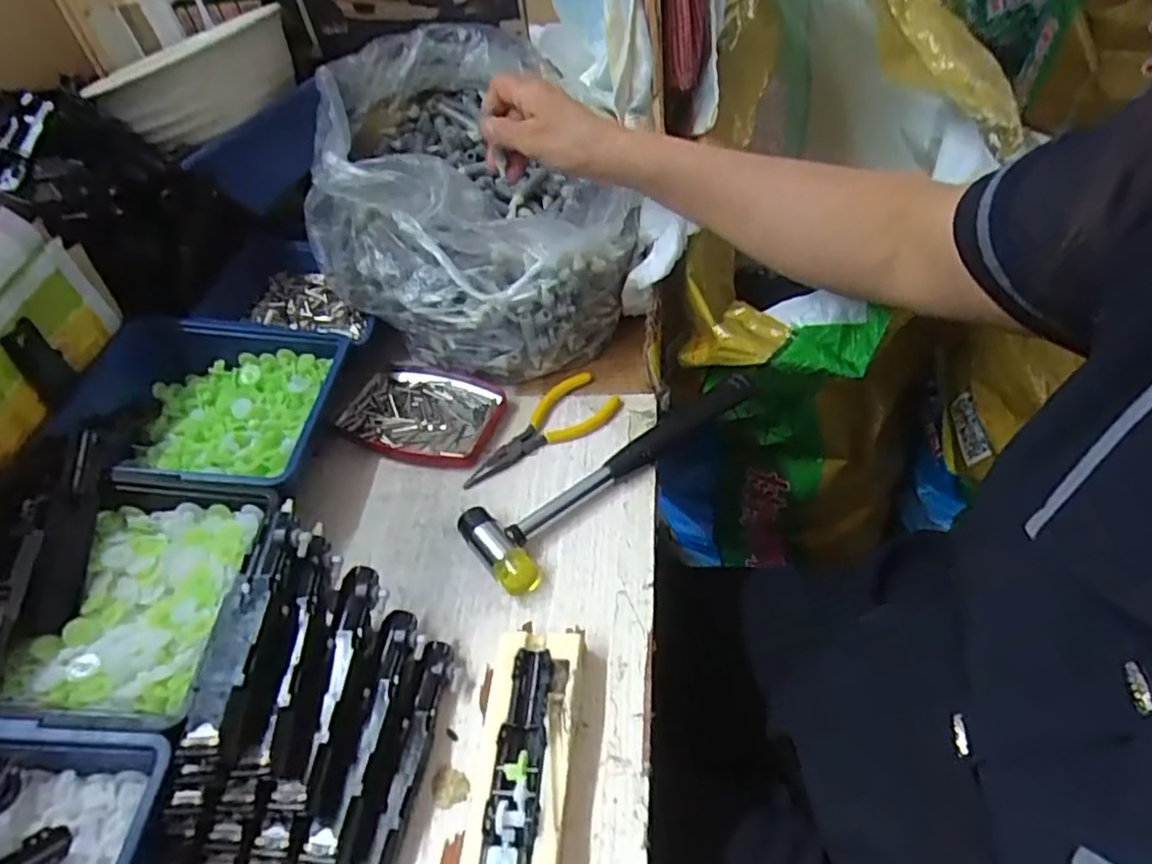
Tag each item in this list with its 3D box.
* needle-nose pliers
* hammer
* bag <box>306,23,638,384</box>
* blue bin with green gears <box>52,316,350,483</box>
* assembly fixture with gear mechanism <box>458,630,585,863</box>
[{"bbox_3d":[-0.028,-0.004,0.488,0.126,0.012,0.051,-29,51,-19],"label":"needle-nose pliers"},{"bbox_3d":[0.025,0.016,0.455,0.225,0.034,0.061,-37,54,-25],"label":"hammer"},{"bbox_3d":[-0.098,-0.194,0.546,0.216,0.145,0.306,-22,54,-21],"label":"bag"},{"bbox_3d":[-0.261,-0.015,0.475,0.178,0.052,0.147,2,48,8],"label":"blue bin with green gears"},{"bbox_3d":[-0.026,0.166,0.329,0.047,0.028,0.138,2,48,8],"label":"assembly fixture with gear mechanism"}]

